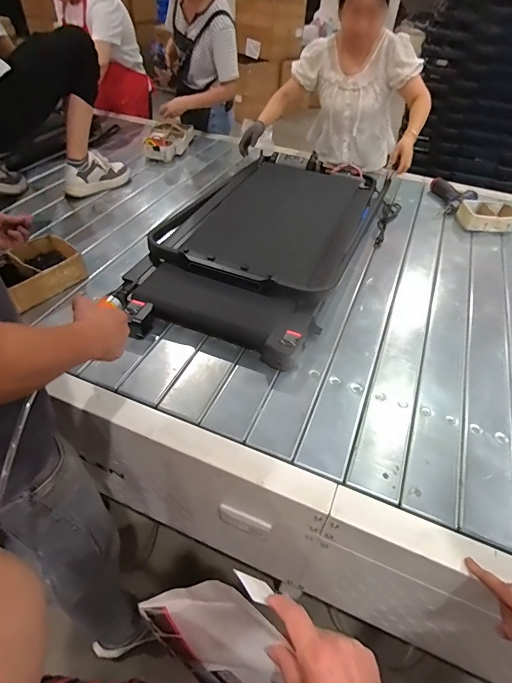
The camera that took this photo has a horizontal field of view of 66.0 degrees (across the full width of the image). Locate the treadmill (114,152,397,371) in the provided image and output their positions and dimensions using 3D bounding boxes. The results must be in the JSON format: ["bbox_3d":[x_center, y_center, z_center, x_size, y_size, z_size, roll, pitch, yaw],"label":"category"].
[{"bbox_3d":[0.038,-0.376,1.290,0.568,0.118,1.109,18,47,13],"label":"treadmill"}]

